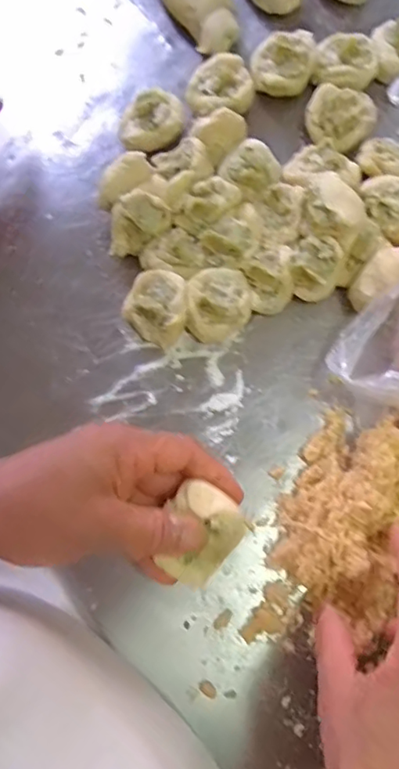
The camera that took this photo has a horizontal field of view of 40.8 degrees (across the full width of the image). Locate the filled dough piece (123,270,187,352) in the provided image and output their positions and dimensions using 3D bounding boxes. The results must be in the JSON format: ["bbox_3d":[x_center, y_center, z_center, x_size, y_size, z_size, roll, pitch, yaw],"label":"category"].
[{"bbox_3d":[-0.030,-0.055,0.386,0.045,0.031,0.044,0,78,0],"label":"filled dough piece"}]

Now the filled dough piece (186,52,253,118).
[{"bbox_3d":[0.018,-0.232,0.422,0.048,0.029,0.048,11,78,2],"label":"filled dough piece"}]

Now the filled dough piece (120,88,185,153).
[{"bbox_3d":[-0.036,-0.200,0.408,0.048,0.019,0.037,-9,78,-2],"label":"filled dough piece"}]

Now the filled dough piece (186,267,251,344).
[{"bbox_3d":[0.014,-0.057,0.388,0.046,0.029,0.048,0,78,0],"label":"filled dough piece"}]

